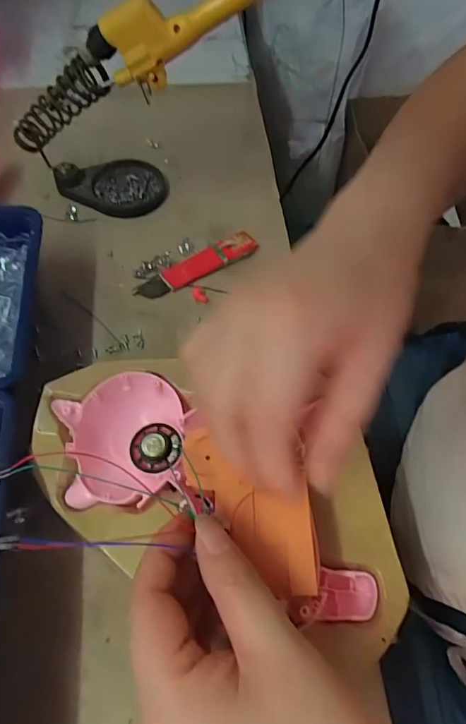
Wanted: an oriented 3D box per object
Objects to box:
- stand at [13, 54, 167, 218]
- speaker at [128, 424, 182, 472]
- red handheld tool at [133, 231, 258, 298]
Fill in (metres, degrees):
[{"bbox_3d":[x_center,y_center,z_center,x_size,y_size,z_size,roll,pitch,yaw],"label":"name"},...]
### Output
[{"bbox_3d":[-0.111,-0.184,0.350,0.098,0.108,0.065,21,62,11],"label":"stand"},{"bbox_3d":[-0.042,0.046,0.240,0.027,0.008,0.026,1,60,-1],"label":"speaker"},{"bbox_3d":[-0.029,-0.078,0.352,0.103,0.008,0.026,-26,64,-15],"label":"red handheld tool"}]

